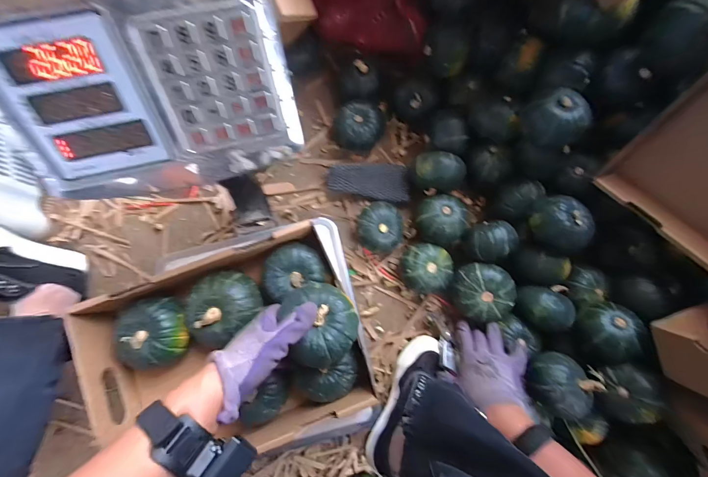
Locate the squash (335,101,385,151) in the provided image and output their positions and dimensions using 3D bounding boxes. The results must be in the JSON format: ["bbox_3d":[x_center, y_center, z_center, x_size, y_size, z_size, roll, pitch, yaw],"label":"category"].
[{"bbox_3d":[0.011,-0.208,0.596,0.091,0.060,0.079,-14,84,-3],"label":"squash"}]

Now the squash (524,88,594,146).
[{"bbox_3d":[0.308,-0.181,0.481,0.069,0.060,0.072,0,84,-2],"label":"squash"}]

